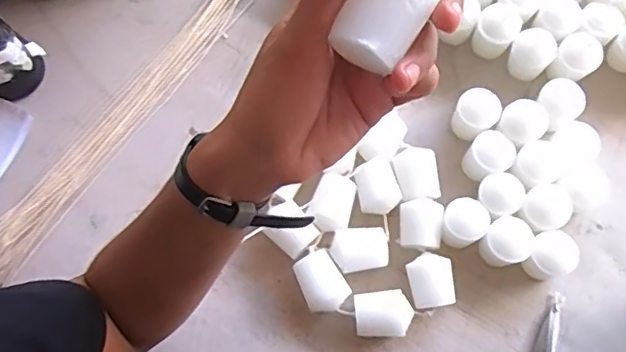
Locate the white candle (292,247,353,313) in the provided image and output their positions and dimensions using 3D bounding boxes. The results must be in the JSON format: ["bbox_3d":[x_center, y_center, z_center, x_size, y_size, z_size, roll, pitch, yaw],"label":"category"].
[{"bbox_3d":[0.008,0.093,0.487,0.038,0.029,0.050,-30,74,-7],"label":"white candle"}]

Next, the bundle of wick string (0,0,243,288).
[{"bbox_3d":[-0.123,-0.144,0.564,0.052,0.023,0.597,33,77,11],"label":"bundle of wick string"}]

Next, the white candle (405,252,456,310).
[{"bbox_3d":[0.099,0.091,0.483,0.038,0.031,0.047,-6,73,0],"label":"white candle"}]

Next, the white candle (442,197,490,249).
[{"bbox_3d":[0.131,0.042,0.493,0.036,0.034,0.038,-1,73,2],"label":"white candle"}]

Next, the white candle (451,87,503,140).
[{"bbox_3d":[0.150,-0.055,0.524,0.039,0.039,0.041,29,76,10],"label":"white candle"}]

